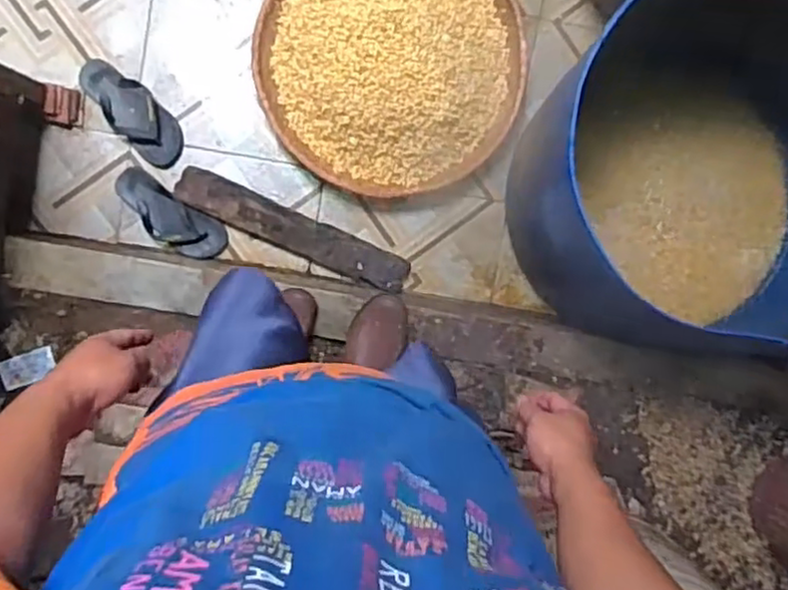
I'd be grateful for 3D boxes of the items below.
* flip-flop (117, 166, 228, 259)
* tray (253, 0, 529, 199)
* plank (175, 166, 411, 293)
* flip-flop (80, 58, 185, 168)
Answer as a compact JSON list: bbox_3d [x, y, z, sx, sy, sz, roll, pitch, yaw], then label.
[{"bbox_3d":[-0.474,-0.164,1.454,0.253,0.057,0.100,34,93,-7],"label":"flip-flop"},{"bbox_3d":[0.000,-0.488,1.414,0.537,0.169,0.541,14,95,-6],"label":"tray"},{"bbox_3d":[-0.213,-0.134,1.479,0.518,0.063,0.086,24,94,-6],"label":"plank"},{"bbox_3d":[-0.543,-0.382,1.444,0.105,0.039,0.259,-43,97,1],"label":"flip-flop"}]

